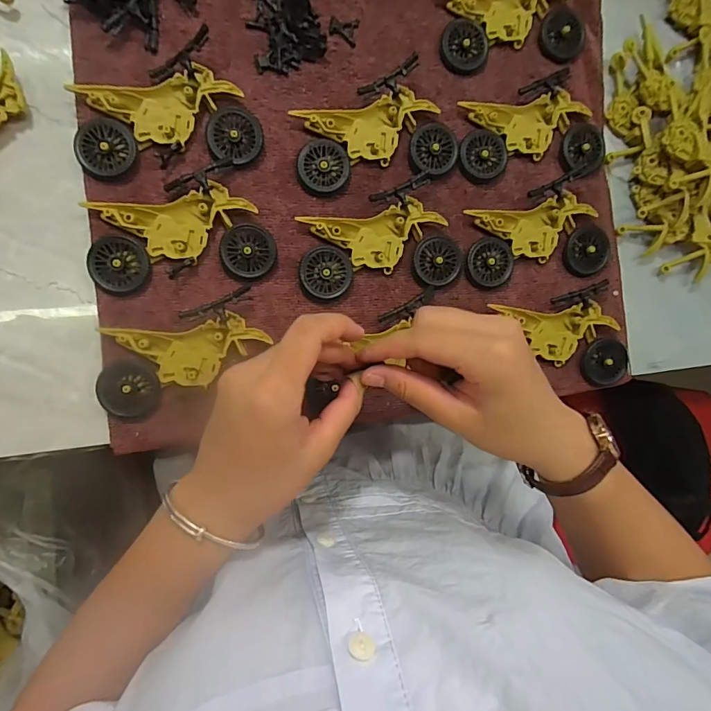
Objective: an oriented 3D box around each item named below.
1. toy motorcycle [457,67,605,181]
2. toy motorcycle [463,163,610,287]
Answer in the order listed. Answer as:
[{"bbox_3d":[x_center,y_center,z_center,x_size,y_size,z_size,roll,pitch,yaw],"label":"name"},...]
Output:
[{"bbox_3d":[0.133,-0.174,0.333,0.117,0.013,0.069,-14,93,-9],"label":"toy motorcycle"},{"bbox_3d":[0.138,-0.091,0.331,0.115,0.016,0.074,-18,94,-9],"label":"toy motorcycle"}]

